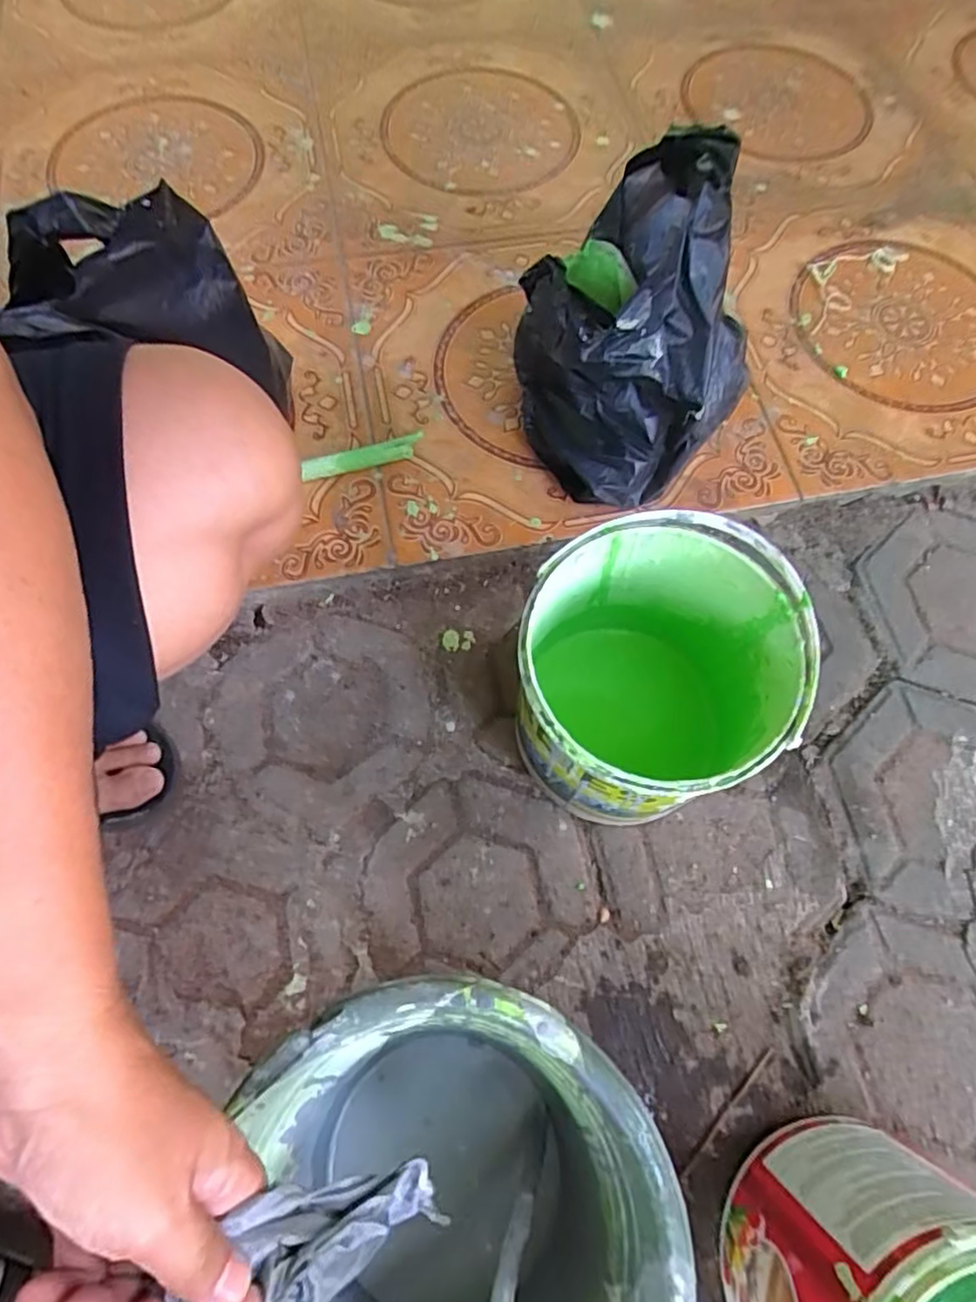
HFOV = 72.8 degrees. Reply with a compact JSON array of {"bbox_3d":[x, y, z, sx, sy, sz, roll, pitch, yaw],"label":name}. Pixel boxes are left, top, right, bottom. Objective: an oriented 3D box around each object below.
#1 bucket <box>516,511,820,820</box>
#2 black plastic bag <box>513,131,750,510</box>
[{"bbox_3d":[0.112,0.028,0.495,0.178,0.190,0.182,0,68,-1],"label":"bucket"},{"bbox_3d":[0.130,-0.284,0.574,0.196,0.221,0.231,36,72,13],"label":"black plastic bag"}]

